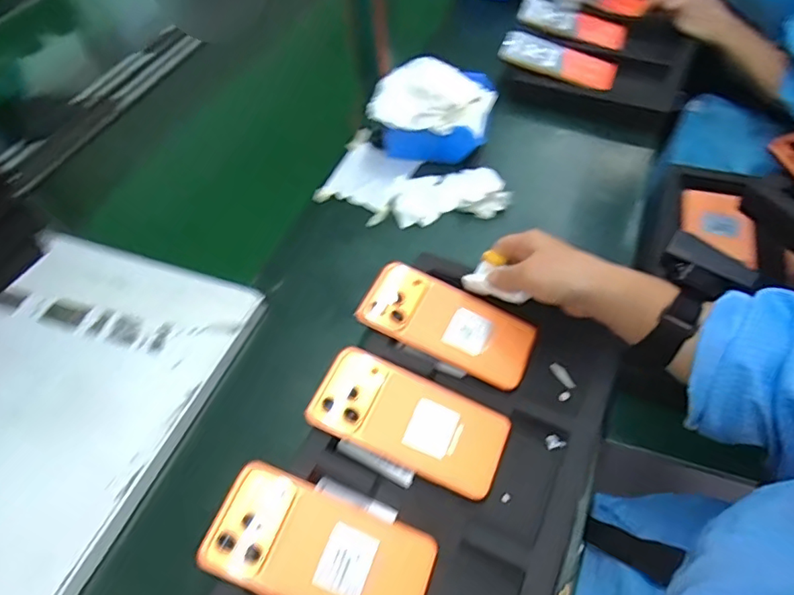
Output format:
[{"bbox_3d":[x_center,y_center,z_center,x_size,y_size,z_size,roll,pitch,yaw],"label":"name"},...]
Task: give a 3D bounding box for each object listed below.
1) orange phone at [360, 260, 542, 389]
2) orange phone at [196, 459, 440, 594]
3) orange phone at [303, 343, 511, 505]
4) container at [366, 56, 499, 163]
[{"bbox_3d":[0.050,0.024,0.514,0.163,0.008,0.080,25,58,8],"label":"orange phone"},{"bbox_3d":[-0.056,0.186,0.394,0.160,0.006,0.081,22,55,5],"label":"orange phone"},{"bbox_3d":[0.011,0.103,0.456,0.161,0.005,0.079,23,58,7],"label":"orange phone"},{"bbox_3d":[0.048,-0.243,0.698,0.142,0.090,0.134,9,53,12],"label":"container"}]

